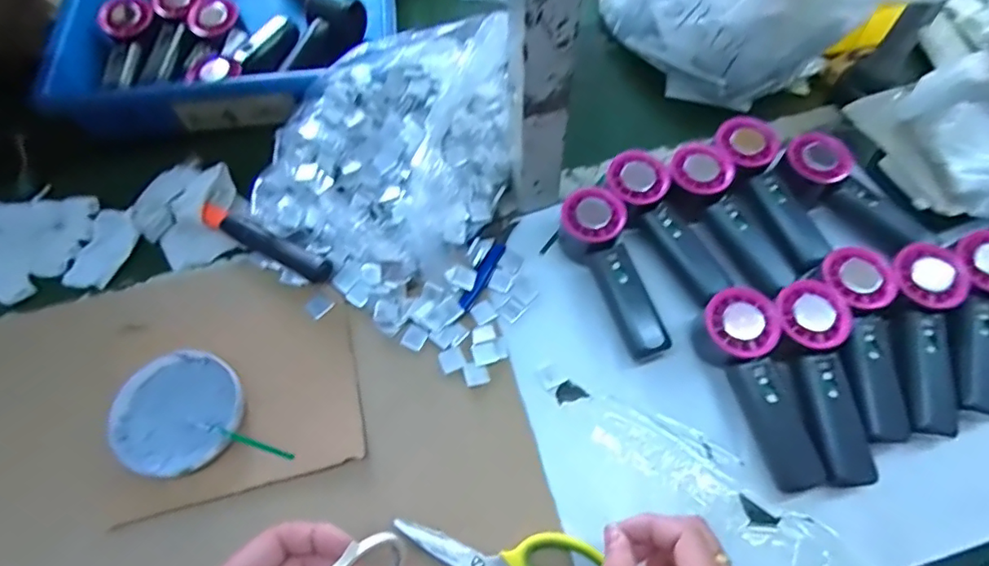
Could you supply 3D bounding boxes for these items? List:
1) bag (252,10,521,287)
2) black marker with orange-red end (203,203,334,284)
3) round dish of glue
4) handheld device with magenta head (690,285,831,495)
[{"bbox_3d":[-0.099,-0.138,0.539,0.228,0.089,0.257,27,67,14],"label":"bag"},{"bbox_3d":[-0.217,-0.040,0.527,0.151,0.026,0.025,28,67,15],"label":"black marker with orange-red end"},{"bbox_3d":[-0.259,0.106,0.455,0.099,0.027,0.098,34,69,17],"label":"round dish of glue"},{"bbox_3d":[0.215,0.082,0.441,0.057,0.055,0.155,-19,64,-8],"label":"handheld device with magenta head"}]

